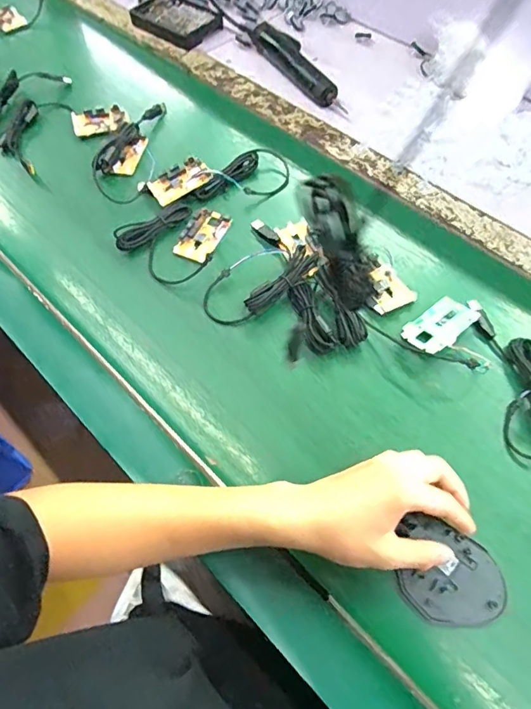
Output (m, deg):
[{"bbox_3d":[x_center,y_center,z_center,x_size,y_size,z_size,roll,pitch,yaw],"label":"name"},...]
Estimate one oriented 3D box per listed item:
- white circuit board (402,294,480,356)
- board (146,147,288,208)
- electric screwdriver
[{"bbox_3d":[0.183,-0.032,0.502,0.082,0.010,0.045,-38,62,-23],"label":"white circuit board"},{"bbox_3d":[-0.059,-0.228,0.625,0.178,0.028,0.064,-15,61,-6],"label":"board"},{"bbox_3d":[0.044,-0.453,0.748,0.045,0.024,0.212,-25,62,-11],"label":"electric screwdriver"}]

